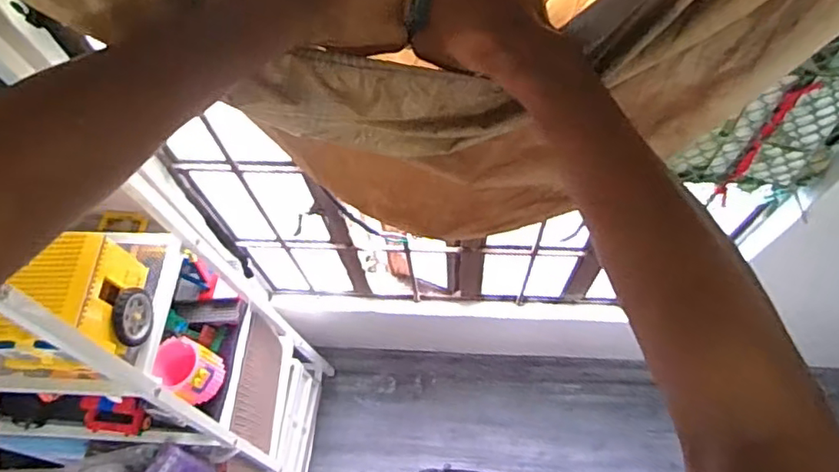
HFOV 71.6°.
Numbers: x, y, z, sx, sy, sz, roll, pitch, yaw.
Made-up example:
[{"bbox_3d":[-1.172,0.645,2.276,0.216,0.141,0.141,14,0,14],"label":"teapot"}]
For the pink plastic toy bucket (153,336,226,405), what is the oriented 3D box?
[{"bbox_3d":[-0.415,0.244,1.048,0.077,0.118,0.098,20,67,13],"label":"pink plastic toy bucket"}]

